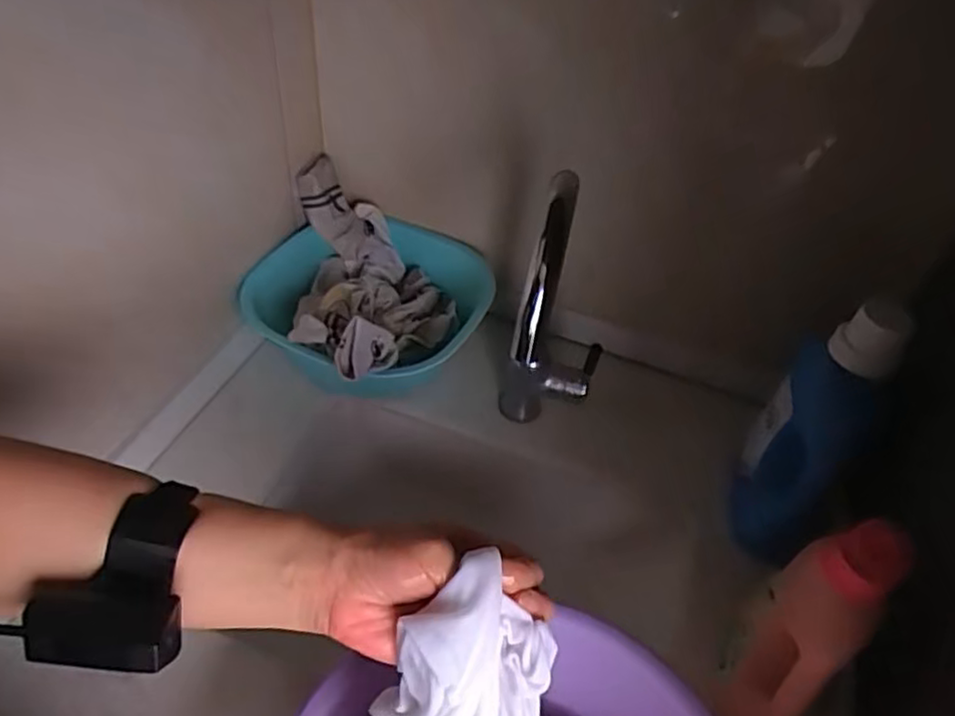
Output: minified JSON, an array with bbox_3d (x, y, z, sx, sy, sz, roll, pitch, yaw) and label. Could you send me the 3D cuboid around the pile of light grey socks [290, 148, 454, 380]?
[{"bbox_3d":[-0.117,-0.093,0.784,0.174,0.122,0.288,-3,46,-9],"label":"pile of light grey socks"}]

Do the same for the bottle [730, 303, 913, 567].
[{"bbox_3d":[0.324,0.070,0.661,0.079,0.268,0.078,29,23,21],"label":"bottle"}]

